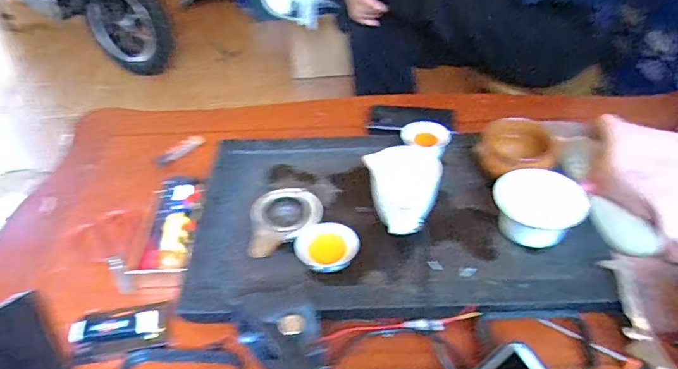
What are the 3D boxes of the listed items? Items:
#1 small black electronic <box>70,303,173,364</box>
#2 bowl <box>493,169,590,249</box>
[{"bbox_3d":[-0.249,0.168,0.537,0.107,0.014,0.053,-9,45,-7],"label":"small black electronic"},{"bbox_3d":[0.225,0.034,0.549,0.088,0.073,0.088,-1,44,1],"label":"bowl"}]

